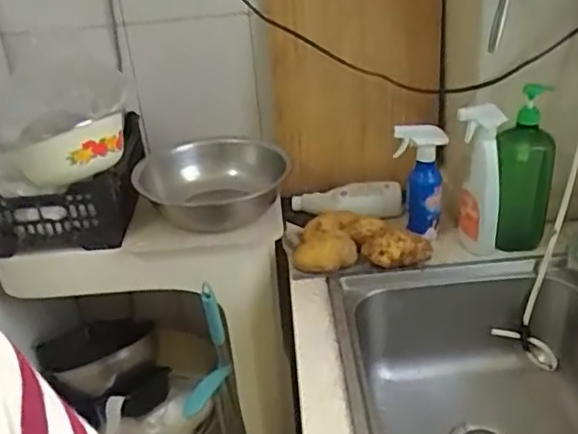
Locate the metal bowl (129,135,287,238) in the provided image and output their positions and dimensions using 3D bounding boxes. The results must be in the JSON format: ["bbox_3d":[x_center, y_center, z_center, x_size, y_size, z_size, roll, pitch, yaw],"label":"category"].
[{"bbox_3d":[-0.137,-0.072,1.163,0.263,0.087,0.265,-2,29,5],"label":"metal bowl"}]

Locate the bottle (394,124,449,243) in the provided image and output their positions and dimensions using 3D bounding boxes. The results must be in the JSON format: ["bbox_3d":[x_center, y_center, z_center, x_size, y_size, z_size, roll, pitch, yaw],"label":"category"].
[{"bbox_3d":[0.233,-0.066,1.104,0.084,0.191,0.078,0,29,9],"label":"bottle"}]

